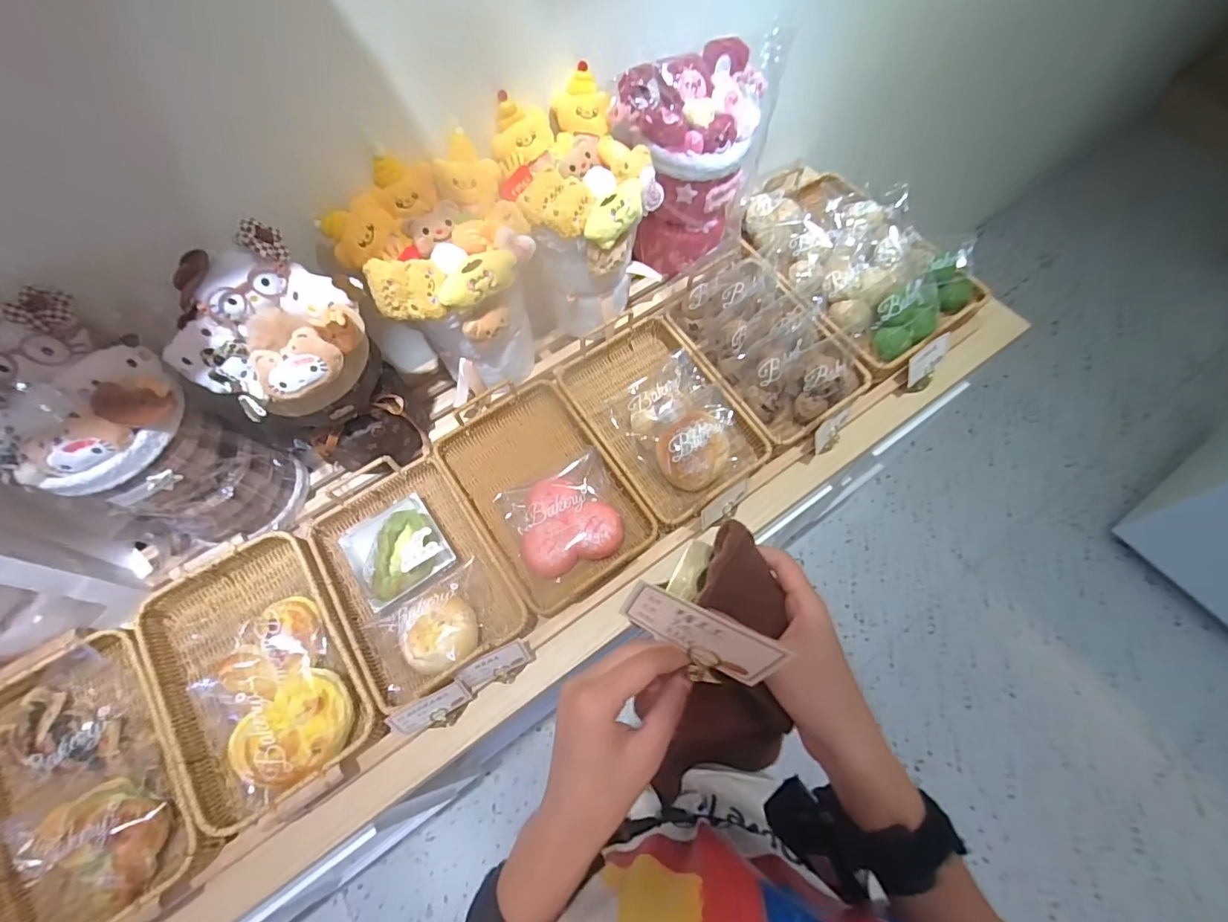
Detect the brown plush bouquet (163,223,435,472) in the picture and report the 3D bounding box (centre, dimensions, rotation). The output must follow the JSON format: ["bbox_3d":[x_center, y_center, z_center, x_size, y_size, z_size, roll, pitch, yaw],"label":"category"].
[{"bbox_3d":[-0.359,-0.100,0.641,0.155,0.307,0.176,23,67,13],"label":"brown plush bouquet"}]

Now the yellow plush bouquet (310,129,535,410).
[{"bbox_3d":[-0.211,-0.229,0.709,0.224,0.262,0.176,-25,66,-10],"label":"yellow plush bouquet"}]

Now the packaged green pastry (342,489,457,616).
[{"bbox_3d":[-0.298,0.112,0.694,0.120,0.048,0.134,-35,67,-14],"label":"packaged green pastry"}]

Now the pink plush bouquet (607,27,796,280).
[{"bbox_3d":[0.117,-0.457,0.801,0.192,0.263,0.192,15,65,9],"label":"pink plush bouquet"}]

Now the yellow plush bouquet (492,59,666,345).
[{"bbox_3d":[-0.042,-0.351,0.748,0.211,0.249,0.210,-7,64,-1],"label":"yellow plush bouquet"}]

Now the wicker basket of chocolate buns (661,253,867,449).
[{"bbox_3d":[0.237,-0.179,0.792,0.201,0.102,0.285,-34,67,-13],"label":"wicker basket of chocolate buns"}]

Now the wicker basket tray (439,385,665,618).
[{"bbox_3d":[-0.102,0.036,0.731,0.204,0.043,0.311,-33,67,-13],"label":"wicker basket tray"}]

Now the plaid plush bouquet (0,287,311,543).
[{"bbox_3d":[-0.537,-0.014,0.607,0.157,0.316,0.164,20,66,12],"label":"plaid plush bouquet"}]

